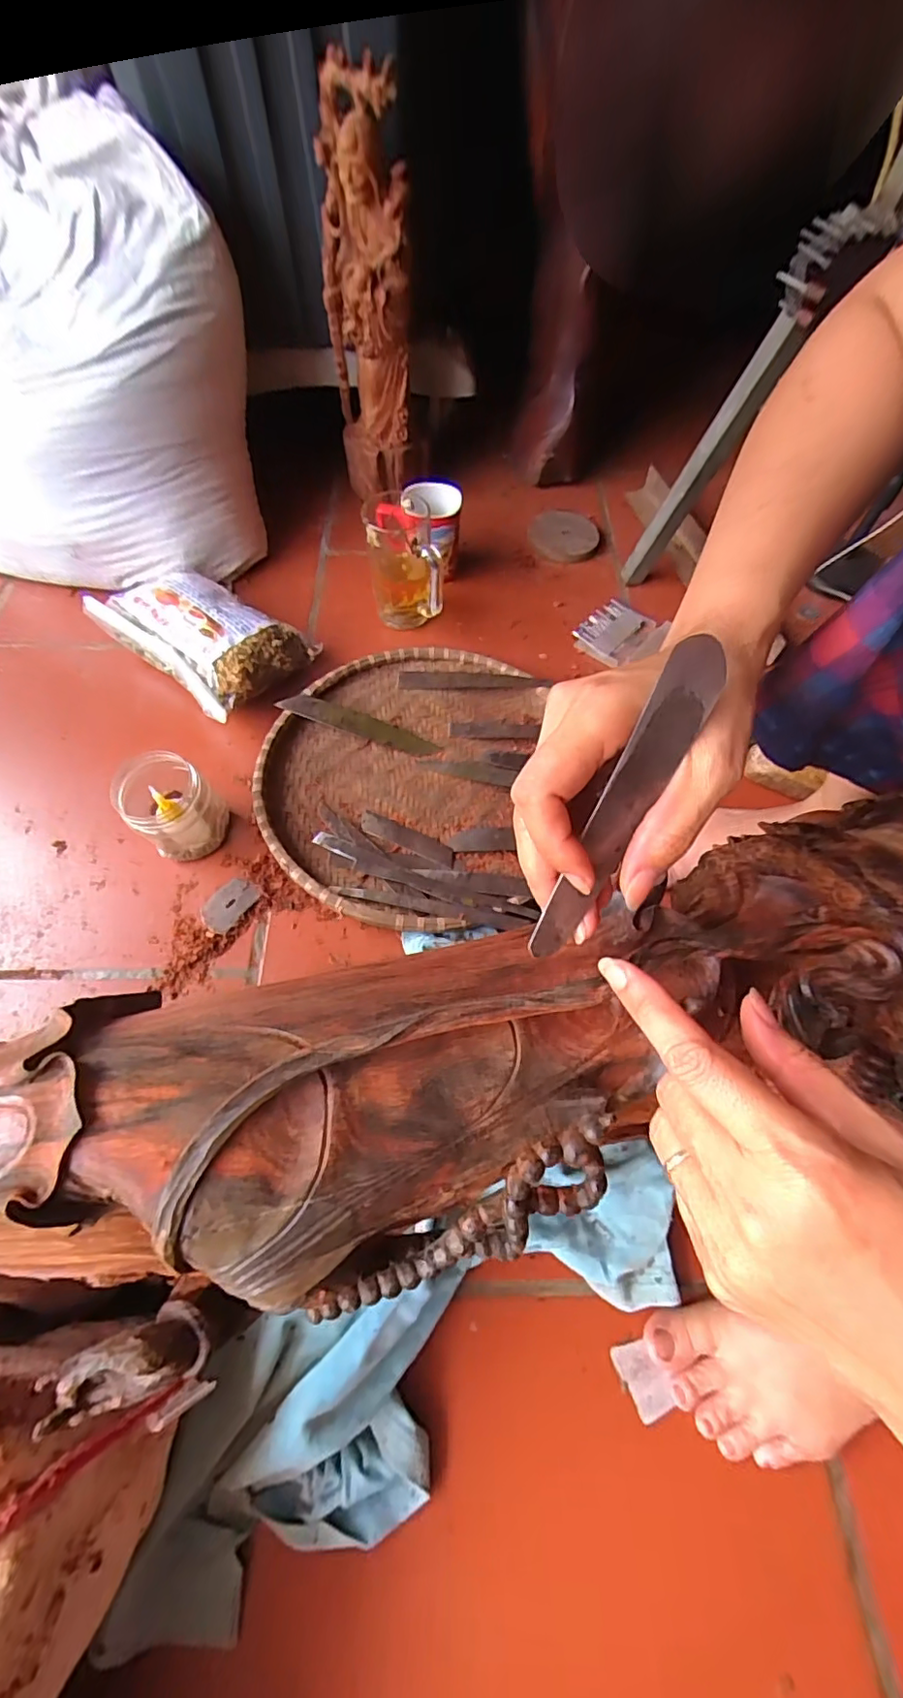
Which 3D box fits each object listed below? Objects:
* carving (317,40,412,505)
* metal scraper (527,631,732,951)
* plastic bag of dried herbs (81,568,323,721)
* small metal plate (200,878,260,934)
[{"bbox_3d":[-0.101,-0.646,0.665,0.102,0.340,0.135,-6,61,-3],"label":"carving"},{"bbox_3d":[0.063,-0.014,0.207,0.021,0.128,0.004,22,18,-13],"label":"metal scraper"},{"bbox_3d":[-0.294,-0.242,0.628,0.243,0.073,0.145,31,66,16],"label":"plastic bag of dried herbs"},{"bbox_3d":[-0.207,0.052,0.506,0.037,0.004,0.052,31,66,16],"label":"small metal plate"}]

